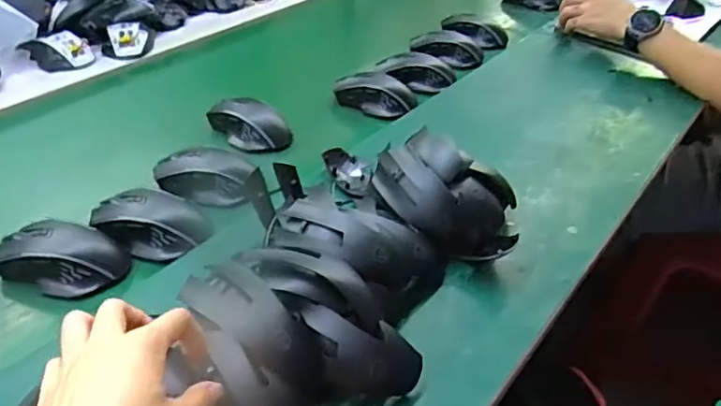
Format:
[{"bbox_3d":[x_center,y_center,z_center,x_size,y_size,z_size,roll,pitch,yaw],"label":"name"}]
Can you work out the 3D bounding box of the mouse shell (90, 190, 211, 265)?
[{"bbox_3d":[-0.209,0.018,0.579,0.118,0.040,0.062,9,39,8],"label":"mouse shell"}]

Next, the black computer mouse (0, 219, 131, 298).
[{"bbox_3d":[-0.270,0.048,0.529,0.110,0.036,0.061,2,39,-1],"label":"black computer mouse"}]

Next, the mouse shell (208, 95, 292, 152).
[{"bbox_3d":[-0.139,-0.097,0.731,0.105,0.039,0.057,28,45,27],"label":"mouse shell"}]

